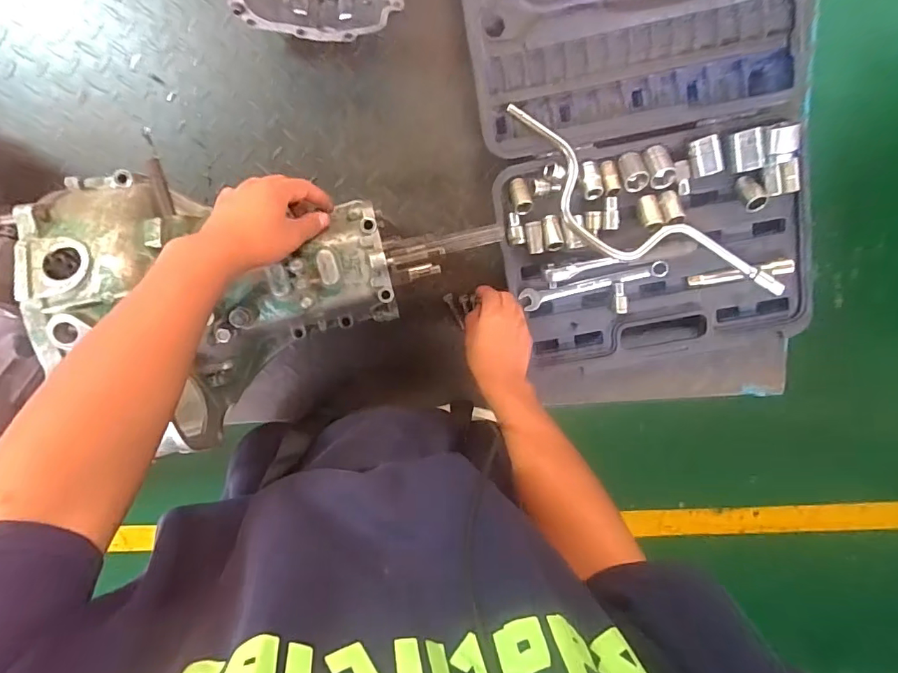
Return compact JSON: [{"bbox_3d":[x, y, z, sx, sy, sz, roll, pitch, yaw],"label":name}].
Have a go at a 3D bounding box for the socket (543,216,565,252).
[{"bbox_3d":[0.130,-0.130,0.595,0.022,0.014,0.044,-12,87,3],"label":"socket"}]

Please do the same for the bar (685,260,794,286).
[{"bbox_3d":[0.379,-0.081,0.609,0.130,0.019,0.017,-8,104,1],"label":"bar"}]

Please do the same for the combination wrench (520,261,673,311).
[{"bbox_3d":[0.187,-0.069,0.615,0.186,0.015,0.027,-15,103,3],"label":"combination wrench"}]

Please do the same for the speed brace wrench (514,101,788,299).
[{"bbox_3d":[0.225,-0.133,0.583,0.394,0.030,0.091,33,99,-4],"label":"speed brace wrench"}]

